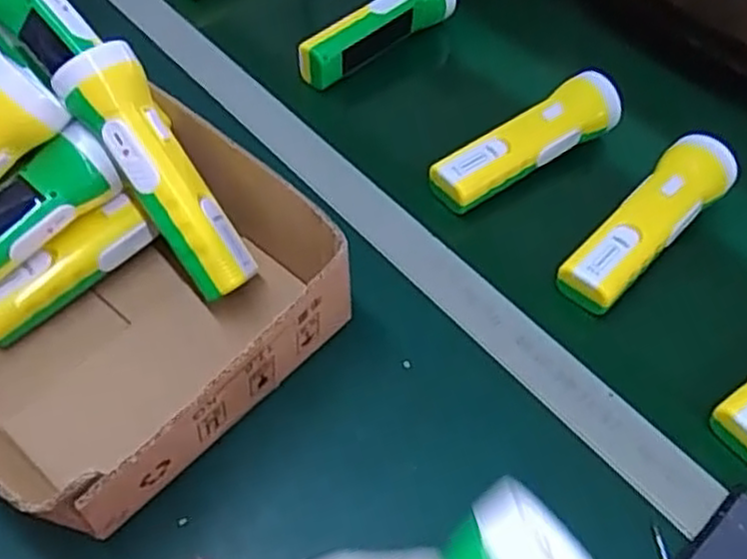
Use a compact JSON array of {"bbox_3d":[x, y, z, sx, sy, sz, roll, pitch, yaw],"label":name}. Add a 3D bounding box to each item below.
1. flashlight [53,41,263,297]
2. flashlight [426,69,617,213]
[{"bbox_3d":[-0.129,-0.065,0.455,0.047,0.043,0.163,-34,98,-23],"label":"flashlight"},{"bbox_3d":[0.123,-0.111,0.582,0.171,0.040,0.042,-30,58,-20],"label":"flashlight"}]

